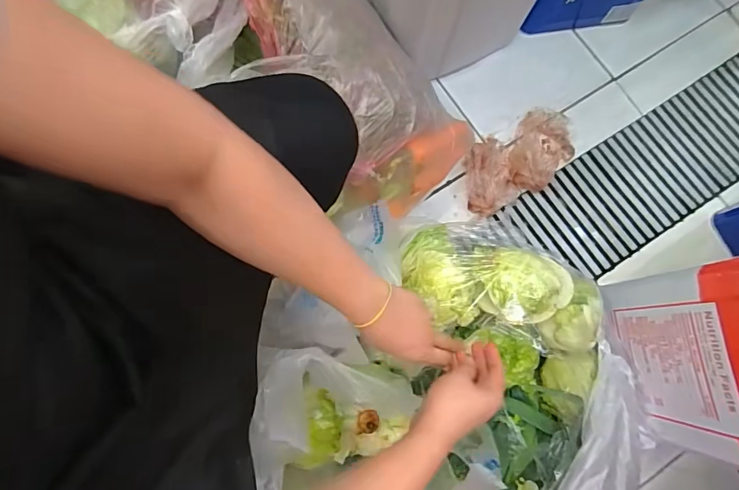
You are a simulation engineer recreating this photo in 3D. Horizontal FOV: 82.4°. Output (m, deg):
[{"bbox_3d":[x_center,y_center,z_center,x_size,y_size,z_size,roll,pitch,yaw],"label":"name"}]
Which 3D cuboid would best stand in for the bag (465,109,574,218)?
[{"bbox_3d":[0.272,-0.154,0.783,0.236,0.028,0.128,-32,82,-7],"label":"bag"}]

